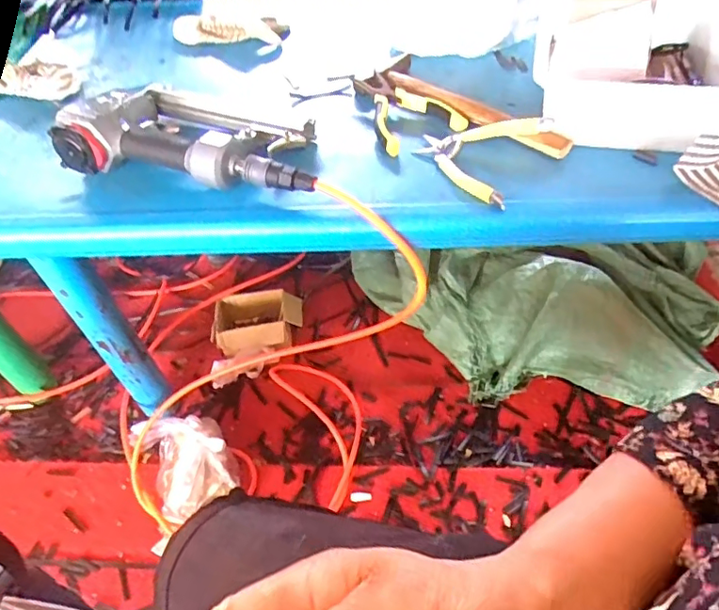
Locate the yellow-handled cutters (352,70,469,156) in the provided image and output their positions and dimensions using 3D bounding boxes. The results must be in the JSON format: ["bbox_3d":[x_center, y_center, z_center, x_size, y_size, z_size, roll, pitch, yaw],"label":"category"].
[{"bbox_3d":[0.057,-0.239,0.656,0.098,0.018,0.156,-15,52,-8],"label":"yellow-handled cutters"}]

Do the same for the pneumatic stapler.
[{"bbox_3d":[-0.168,-0.187,0.600,0.282,0.063,0.141,11,53,12],"label":"pneumatic stapler"}]

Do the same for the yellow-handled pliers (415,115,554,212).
[{"bbox_3d":[0.117,-0.163,0.575,0.119,0.034,0.125,24,57,21],"label":"yellow-handled pliers"}]

